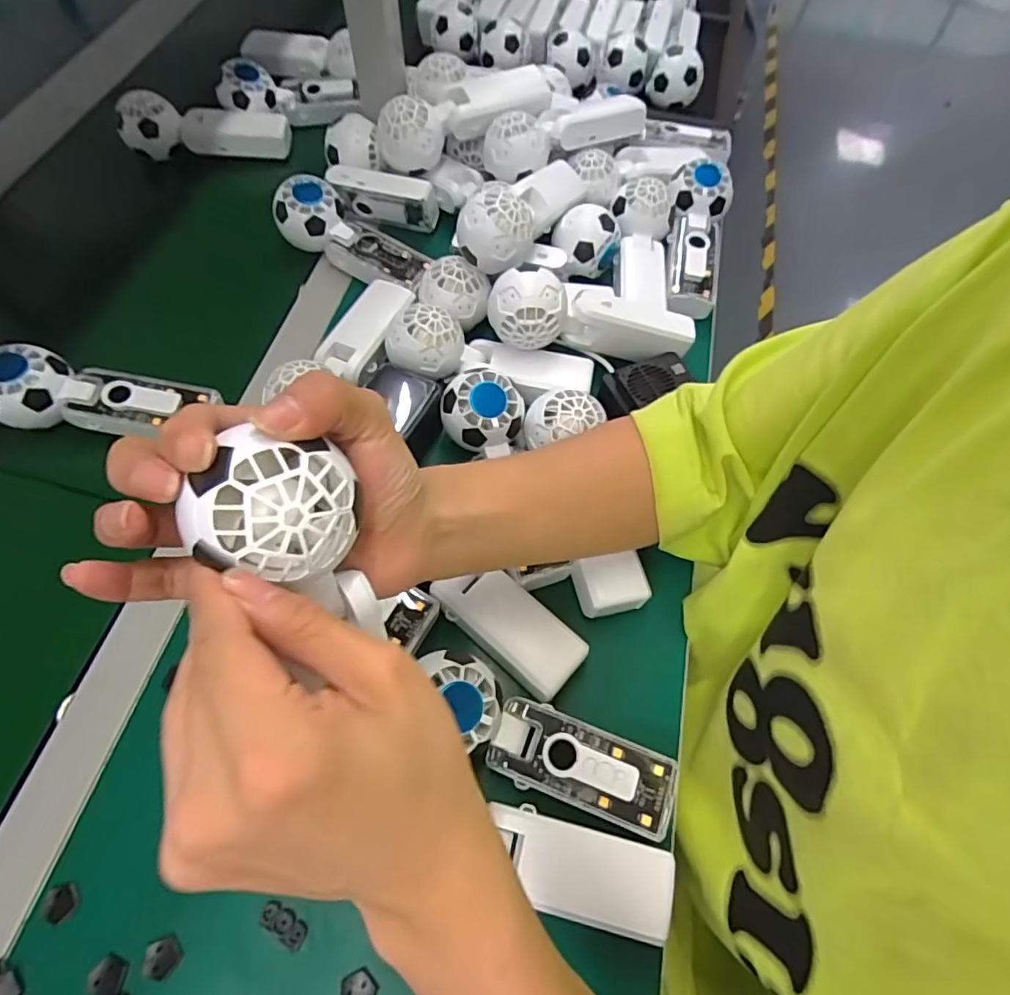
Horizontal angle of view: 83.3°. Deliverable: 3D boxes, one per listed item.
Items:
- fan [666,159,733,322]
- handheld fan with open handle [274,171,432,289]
[{"bbox_3d":[0.184,-0.252,0.548,0.057,0.038,0.167,9,76,3],"label":"fan"},{"bbox_3d":[-0.139,-0.244,0.530,0.158,0.047,0.062,30,66,14],"label":"handheld fan with open handle"}]

